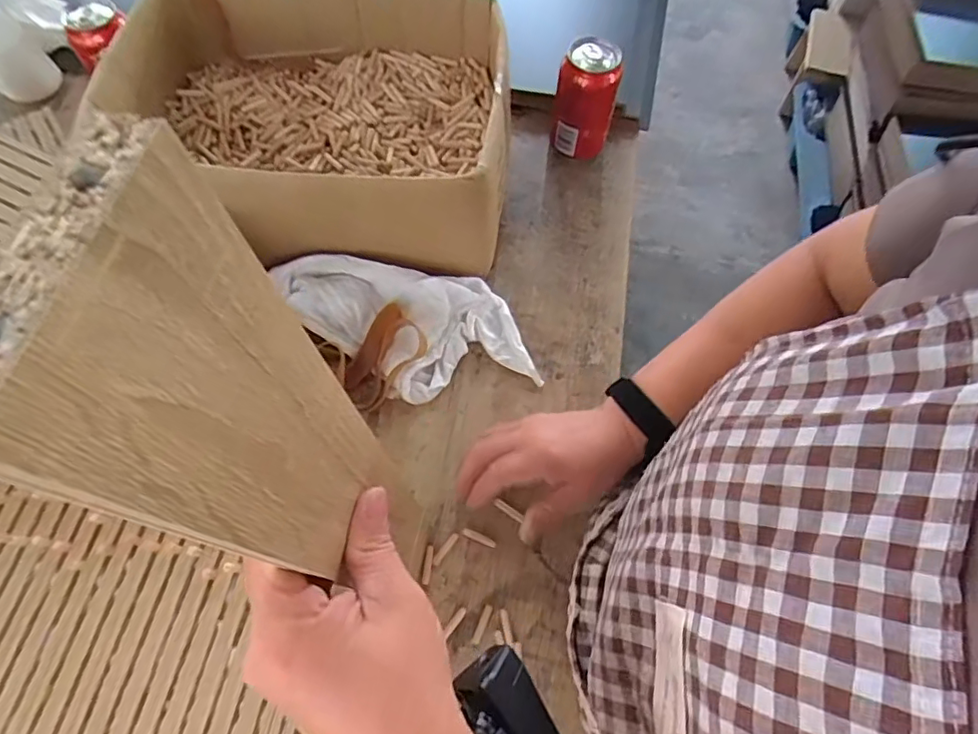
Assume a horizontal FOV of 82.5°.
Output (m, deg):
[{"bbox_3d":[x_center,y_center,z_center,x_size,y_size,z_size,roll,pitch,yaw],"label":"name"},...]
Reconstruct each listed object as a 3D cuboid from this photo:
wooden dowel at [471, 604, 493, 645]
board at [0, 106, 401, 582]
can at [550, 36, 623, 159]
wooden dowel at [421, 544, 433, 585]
[{"bbox_3d":[-0.005,0.206,0.447,0.007,0.004,0.030,22,66,9],"label":"wooden dowel"},{"bbox_3d":[-0.068,0.023,0.177,0.012,0.197,0.066,8,67,7],"label":"board"},{"bbox_3d":[0.105,-0.292,0.620,0.065,0.127,0.063,0,65,-1],"label":"can"},{"bbox_3d":[-0.051,0.165,0.464,0.007,0.004,0.030,6,65,2],"label":"wooden dowel"}]

